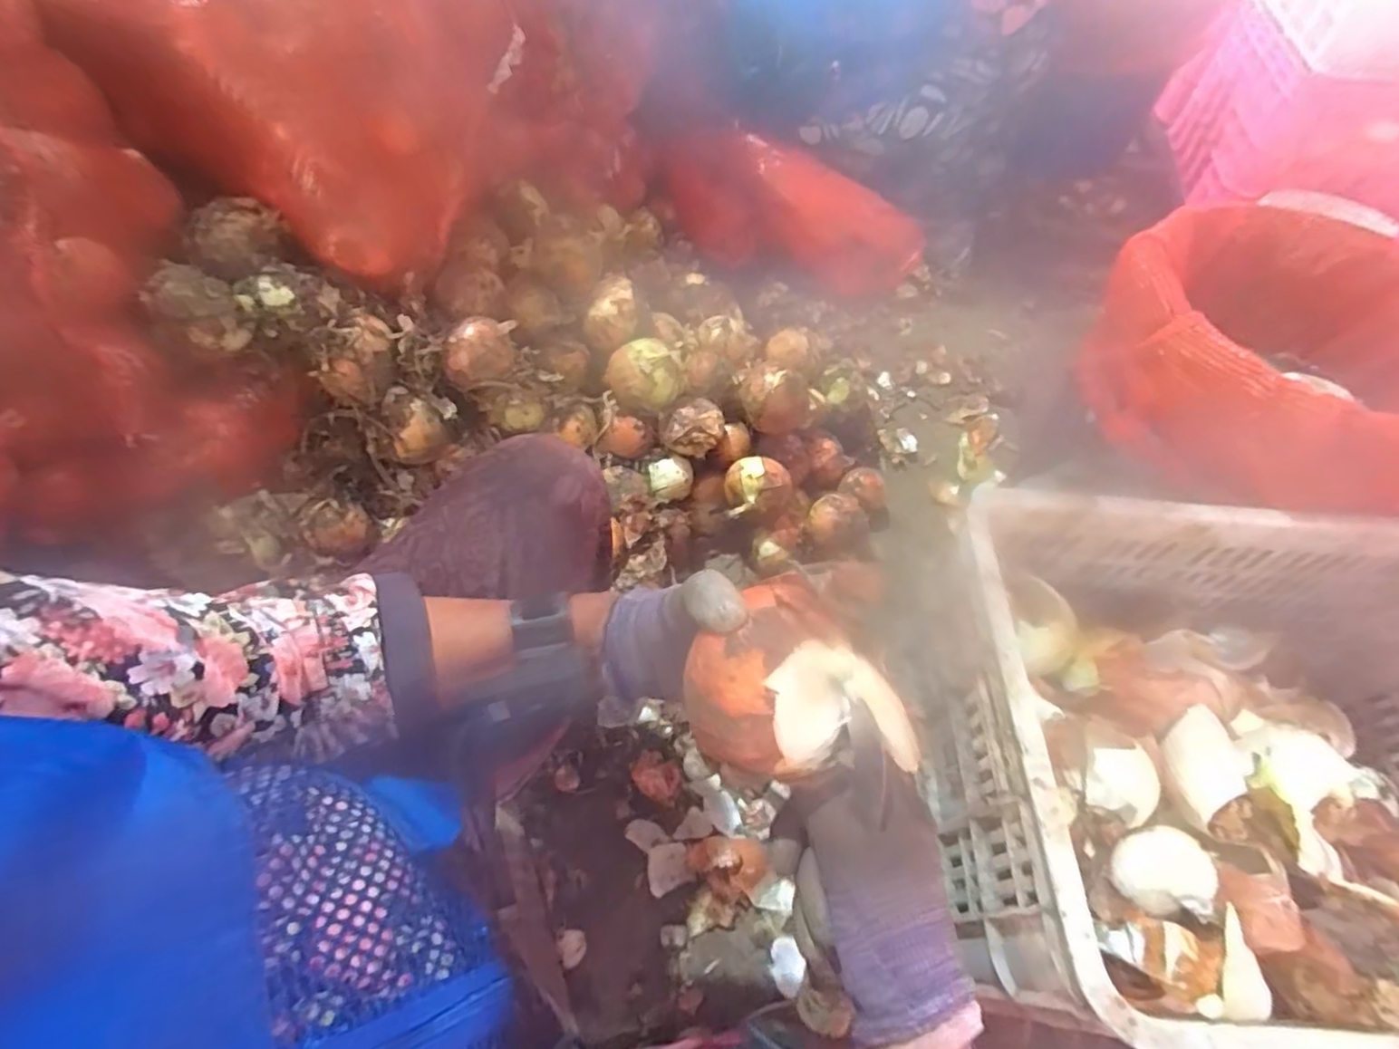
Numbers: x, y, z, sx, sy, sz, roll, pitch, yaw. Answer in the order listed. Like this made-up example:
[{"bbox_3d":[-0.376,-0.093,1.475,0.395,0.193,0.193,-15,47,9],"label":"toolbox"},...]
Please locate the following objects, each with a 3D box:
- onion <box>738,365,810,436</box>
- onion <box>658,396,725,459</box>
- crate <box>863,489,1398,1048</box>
[{"bbox_3d":[0.101,-0.171,0.867,0.101,0.084,0.076,24,59,10],"label":"onion"},{"bbox_3d":[-0.010,-0.132,0.855,0.086,0.062,0.073,12,58,3],"label":"onion"},{"bbox_3d":[0.457,0.190,0.503,0.518,0.220,0.345,4,58,-2],"label":"crate"}]

